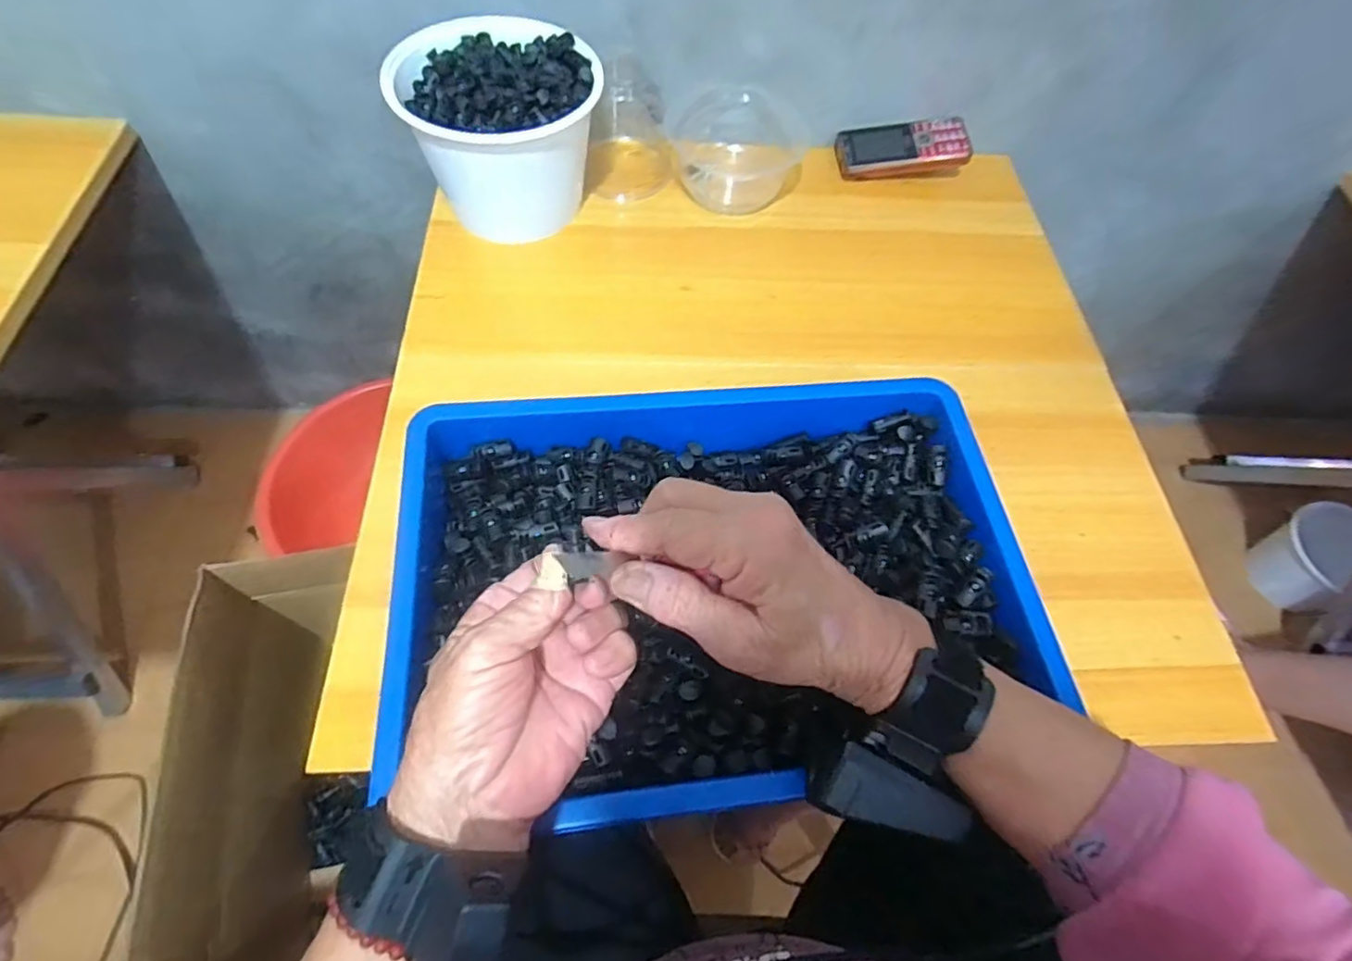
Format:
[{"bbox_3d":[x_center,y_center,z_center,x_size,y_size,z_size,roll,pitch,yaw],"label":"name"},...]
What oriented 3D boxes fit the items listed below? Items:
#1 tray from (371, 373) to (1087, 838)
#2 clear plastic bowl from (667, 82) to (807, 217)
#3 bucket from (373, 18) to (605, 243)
[{"bbox_3d":[0.023,0.049,0.386,0.362,0.064,0.275,-4,61,-7],"label":"tray"},{"bbox_3d":[0.059,-0.335,0.616,0.139,0.065,0.111,11,60,2],"label":"clear plastic bowl"},{"bbox_3d":[-0.152,-0.310,0.552,0.159,0.130,0.142,-4,61,-7],"label":"bucket"}]

